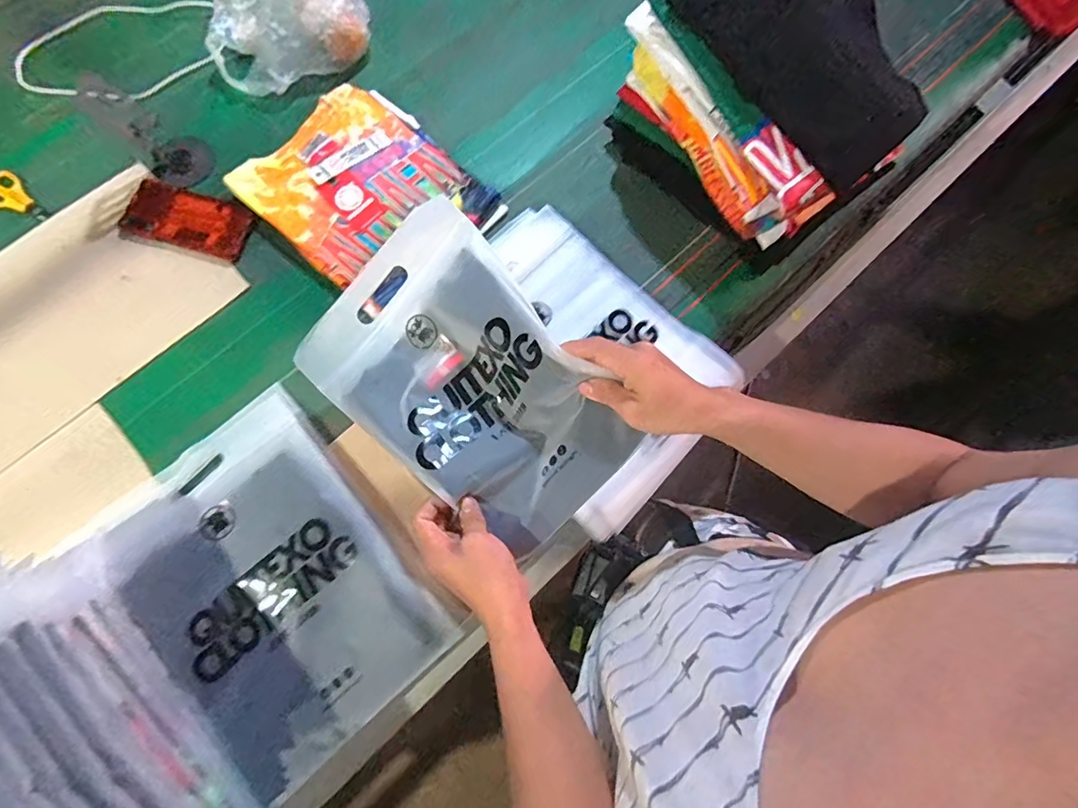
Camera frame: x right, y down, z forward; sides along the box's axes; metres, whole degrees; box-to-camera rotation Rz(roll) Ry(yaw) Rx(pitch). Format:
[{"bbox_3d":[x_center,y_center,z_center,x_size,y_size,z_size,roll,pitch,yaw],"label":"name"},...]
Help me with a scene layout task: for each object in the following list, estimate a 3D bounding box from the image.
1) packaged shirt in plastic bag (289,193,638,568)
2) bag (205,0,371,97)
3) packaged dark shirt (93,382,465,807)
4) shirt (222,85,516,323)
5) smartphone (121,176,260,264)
[{"bbox_3d":[-0.080,-0.021,0.521,0.345,0.029,0.233,43,99,14],"label":"packaged shirt in plastic bag"},{"bbox_3d":[-0.362,-0.547,0.723,0.220,0.103,0.170,-25,77,-8],"label":"bag"},{"bbox_3d":[-0.290,0.182,0.557,0.241,0.033,0.361,-39,78,-11],"label":"packaged dark shirt"},{"bbox_3d":[-0.227,-0.284,0.681,0.295,0.024,0.236,41,78,9],"label":"shirt"},{"bbox_3d":[-0.462,-0.243,0.680,0.168,0.013,0.077,17,75,3],"label":"smartphone"}]

